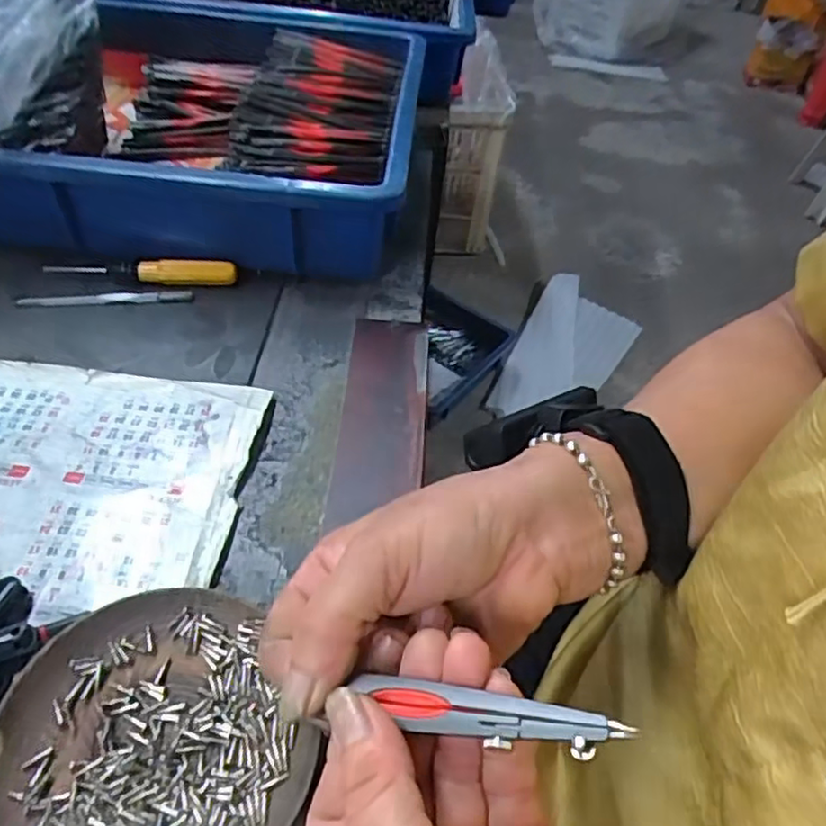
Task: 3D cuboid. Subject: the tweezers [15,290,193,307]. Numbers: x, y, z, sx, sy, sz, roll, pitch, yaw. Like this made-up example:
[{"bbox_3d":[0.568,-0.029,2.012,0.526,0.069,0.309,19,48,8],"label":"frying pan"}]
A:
[{"bbox_3d":[-0.200,-0.074,0.429,0.106,0.005,0.010,-3,49,-9],"label":"tweezers"}]

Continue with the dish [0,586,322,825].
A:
[{"bbox_3d":[-0.100,0.125,0.250,0.105,0.015,0.114,4,48,-4],"label":"dish"}]

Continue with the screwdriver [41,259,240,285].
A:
[{"bbox_3d":[-0.184,-0.096,0.445,0.125,0.019,0.012,4,48,-4],"label":"screwdriver"}]

